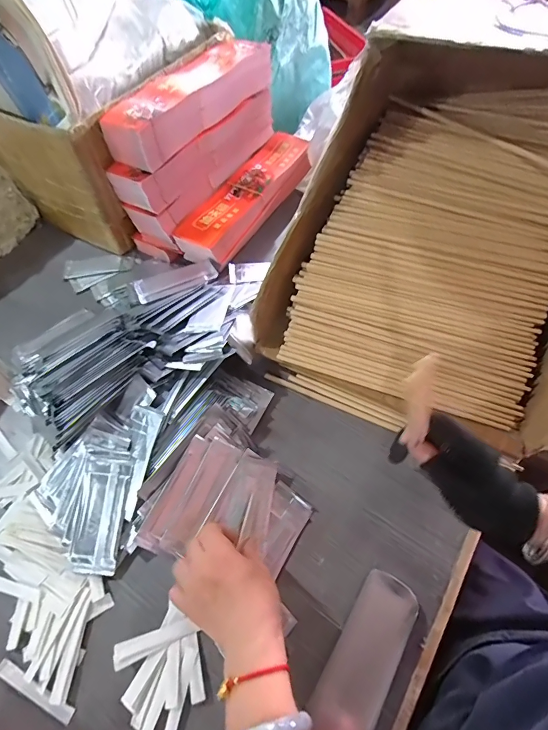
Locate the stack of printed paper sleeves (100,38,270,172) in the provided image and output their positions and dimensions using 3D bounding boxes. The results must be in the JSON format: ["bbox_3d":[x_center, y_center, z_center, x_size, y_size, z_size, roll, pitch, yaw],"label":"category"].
[{"bbox_3d":[-0.125,-0.432,0.616,0.088,0.068,0.334,27,64,17],"label":"stack of printed paper sleeves"}]

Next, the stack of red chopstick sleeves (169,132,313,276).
[{"bbox_3d":[-0.041,-0.311,0.712,0.098,0.058,0.344,25,63,16],"label":"stack of red chopstick sleeves"}]

